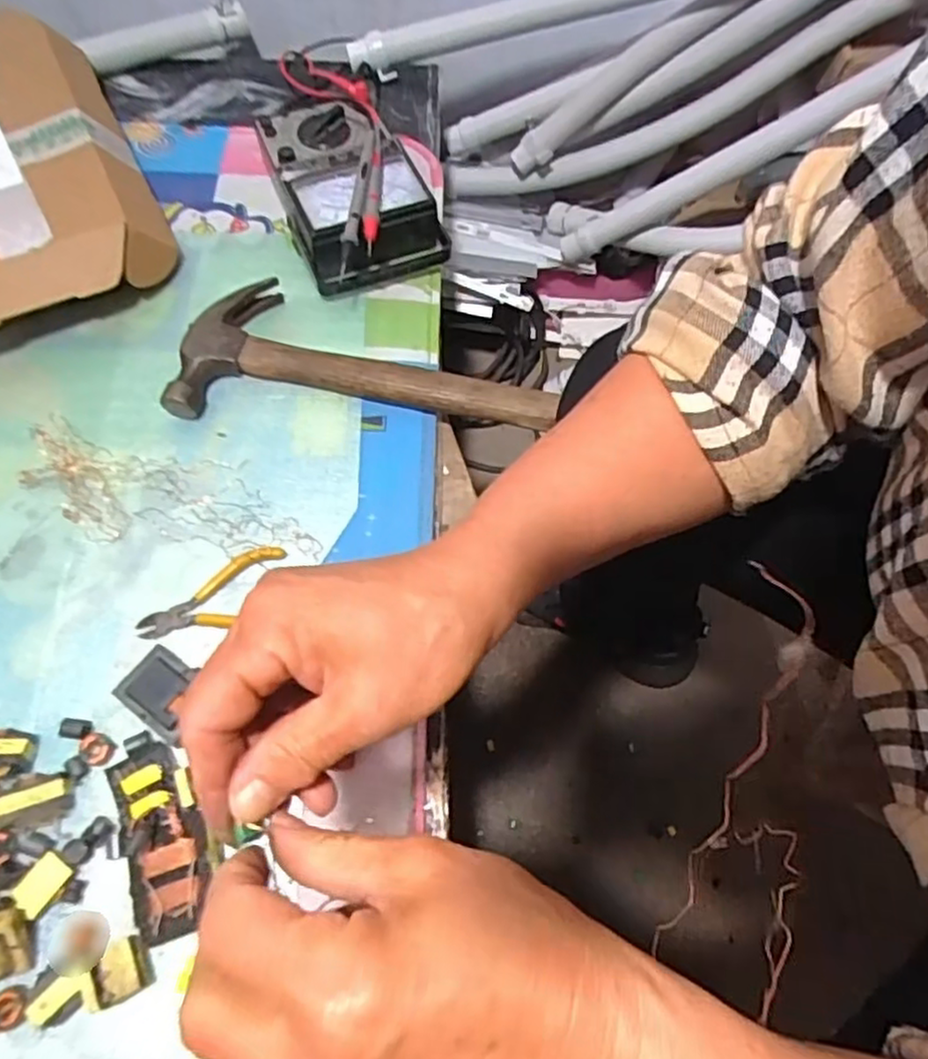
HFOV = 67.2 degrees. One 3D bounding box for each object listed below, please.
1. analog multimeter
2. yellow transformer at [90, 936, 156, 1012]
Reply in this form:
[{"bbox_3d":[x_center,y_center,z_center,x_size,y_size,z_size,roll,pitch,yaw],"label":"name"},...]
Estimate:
[{"bbox_3d":[-0.099,-0.298,0.599,0.119,0.055,0.192,-20,70,-10],"label":"analog multimeter"},{"bbox_3d":[-0.190,0.243,0.385,0.026,0.027,0.029,-23,70,-11],"label":"yellow transformer"}]

